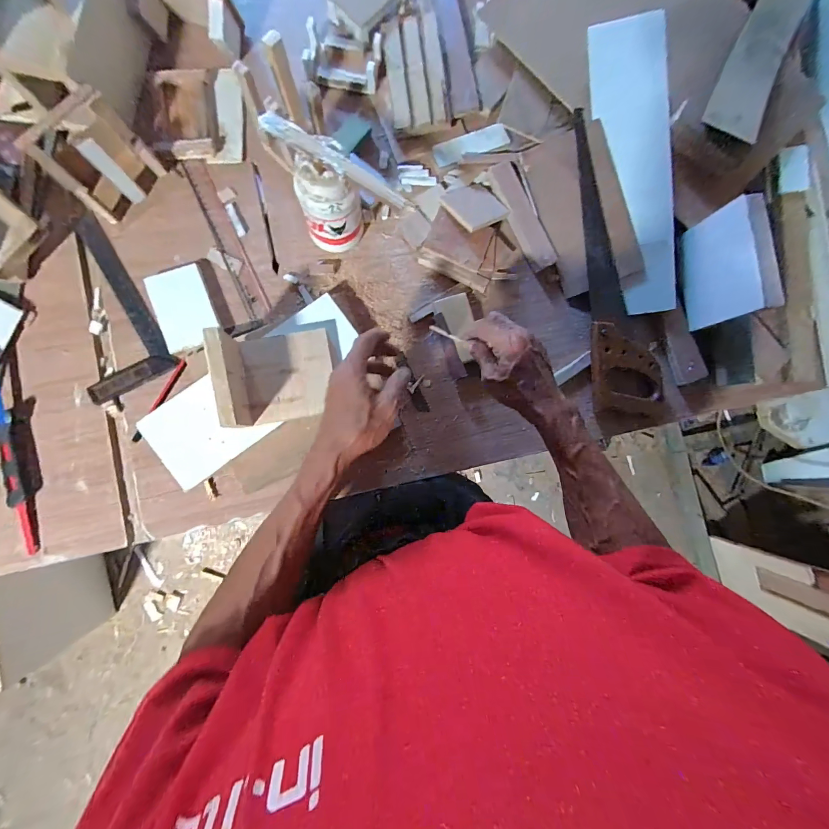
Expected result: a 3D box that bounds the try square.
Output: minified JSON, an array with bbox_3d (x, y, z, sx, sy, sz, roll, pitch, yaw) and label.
[{"bbox_3d":[-0.433,-0.147,0.503,0.115,0.013,0.241,-29,90,-6],"label":"try square"}]

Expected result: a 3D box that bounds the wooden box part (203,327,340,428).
[{"bbox_3d":[-0.170,-0.051,0.443,0.132,0.086,0.124,-7,88,-6],"label":"wooden box part"}]

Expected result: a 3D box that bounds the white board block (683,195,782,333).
[{"bbox_3d":[0.429,-0.203,0.507,0.022,0.118,0.145,-10,88,-6],"label":"white board block"}]

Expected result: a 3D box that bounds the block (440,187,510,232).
[{"bbox_3d":[0.089,-0.308,0.539,0.085,0.011,0.077,-32,73,-18],"label":"block"}]

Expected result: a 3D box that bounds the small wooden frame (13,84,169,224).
[{"bbox_3d":[-0.410,-0.333,0.473,0.079,0.094,0.111,40,84,-2],"label":"small wooden frame"}]

